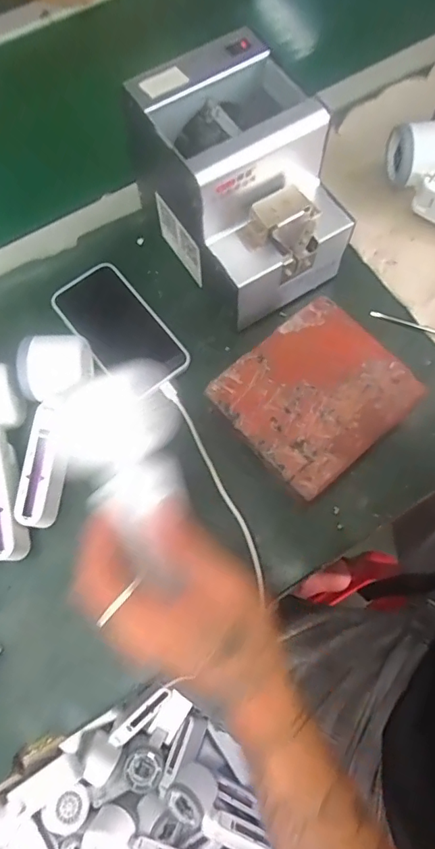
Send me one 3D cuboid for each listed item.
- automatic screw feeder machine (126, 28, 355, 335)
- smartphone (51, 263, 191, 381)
[{"bbox_3d":[0.022,-0.208,0.452,0.125,0.147,0.170,-32,72,-9],"label":"automatic screw feeder machine"},{"bbox_3d":[-0.095,-0.094,0.489,0.073,0.007,0.145,-38,73,-11],"label":"smartphone"}]

